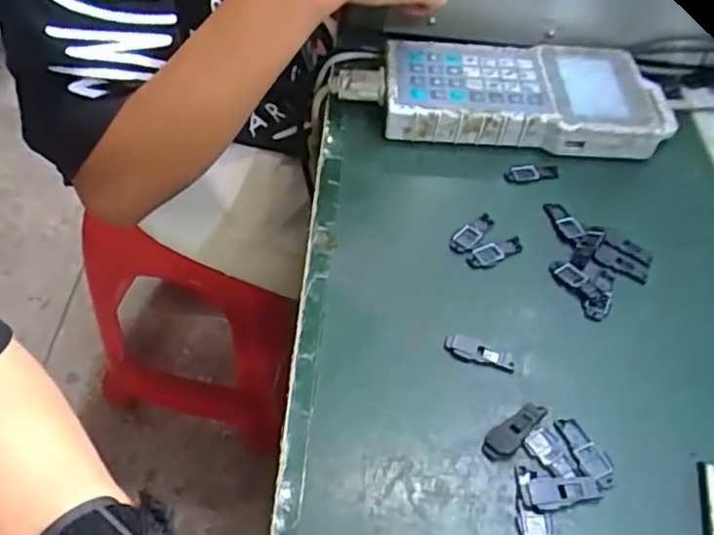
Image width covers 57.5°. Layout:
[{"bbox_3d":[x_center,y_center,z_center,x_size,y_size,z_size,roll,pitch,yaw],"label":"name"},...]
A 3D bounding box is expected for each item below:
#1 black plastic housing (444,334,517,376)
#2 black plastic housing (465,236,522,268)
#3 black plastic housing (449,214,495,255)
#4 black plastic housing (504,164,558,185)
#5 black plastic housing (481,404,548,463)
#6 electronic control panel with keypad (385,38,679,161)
[{"bbox_3d":[0.070,0.050,0.374,0.041,0.004,0.014,18,51,10],"label":"black plastic housing"},{"bbox_3d":[0.091,-0.010,0.427,0.042,0.004,0.014,-22,55,-22],"label":"black plastic housing"},{"bbox_3d":[0.077,-0.023,0.437,0.014,0.005,0.041,34,55,21],"label":"black plastic housing"},{"bbox_3d":[0.127,-0.071,0.478,0.040,0.004,0.019,-5,51,-9],"label":"black plastic housing"},{"bbox_3d":[0.083,0.086,0.345,0.015,0.004,0.043,39,57,24],"label":"black plastic housing"},{"bbox_3d":[0.134,-0.136,0.514,0.219,0.034,0.107,6,50,0],"label":"electronic control panel with keypad"}]

